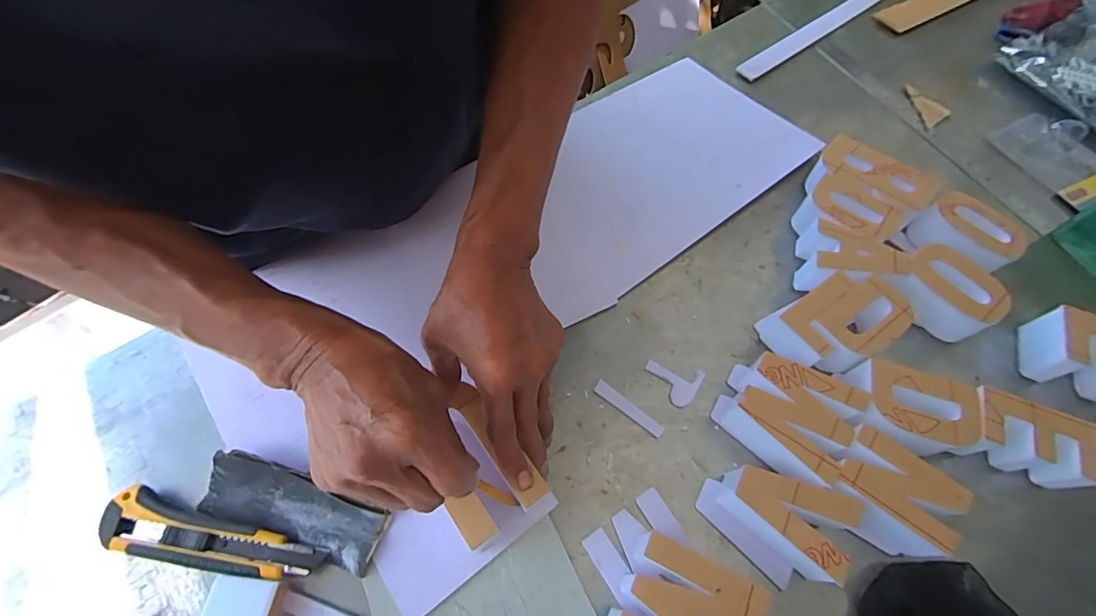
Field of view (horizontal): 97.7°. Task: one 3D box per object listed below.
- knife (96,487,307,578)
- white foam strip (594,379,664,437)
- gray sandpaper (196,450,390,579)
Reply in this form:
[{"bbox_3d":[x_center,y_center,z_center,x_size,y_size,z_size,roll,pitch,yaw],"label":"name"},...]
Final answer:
[{"bbox_3d":[-0.243,0.164,0.343,0.147,0.019,0.036,11,62,4],"label":"knife"},{"bbox_3d":[0.068,0.085,0.407,0.066,0.004,0.012,35,66,16],"label":"white foam strip"},{"bbox_3d":[-0.188,0.147,0.351,0.136,0.023,0.046,18,63,7],"label":"gray sandpaper"}]

